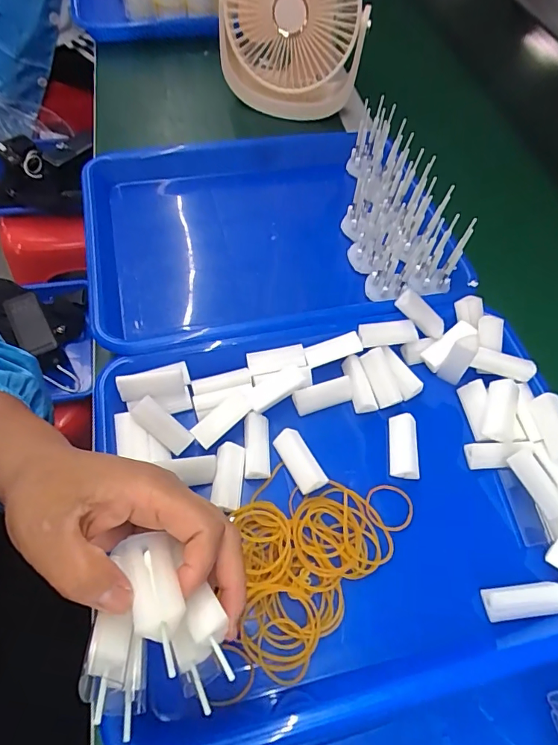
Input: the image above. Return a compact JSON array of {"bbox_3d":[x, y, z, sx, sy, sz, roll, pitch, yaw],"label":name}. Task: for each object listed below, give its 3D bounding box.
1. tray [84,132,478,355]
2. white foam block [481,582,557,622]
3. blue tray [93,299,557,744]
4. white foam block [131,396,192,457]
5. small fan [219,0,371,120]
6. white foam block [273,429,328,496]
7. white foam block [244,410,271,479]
[{"bbox_3d":[-0.016,-0.130,0.423,0.307,0.042,0.232,-11,61,-11],"label":"tray"},{"bbox_3d":[0.151,0.142,0.275,0.046,0.011,0.018,-3,59,-6],"label":"white foam block"},{"bbox_3d":[0.052,0.080,0.309,0.316,0.057,0.259,-8,60,-9],"label":"blue tray"},{"bbox_3d":[-0.081,0.037,0.310,0.045,0.007,0.016,43,63,-8],"label":"white foam block"},{"bbox_3d":[0.018,-0.387,0.489,0.156,0.156,0.093,15,59,4],"label":"small fan"},{"bbox_3d":[0.014,0.062,0.315,0.020,0.011,0.047,-23,64,-17],"label":"white foam block"},{"bbox_3d":[-0.016,0.052,0.319,0.018,0.013,0.045,0,59,-5],"label":"white foam block"}]

